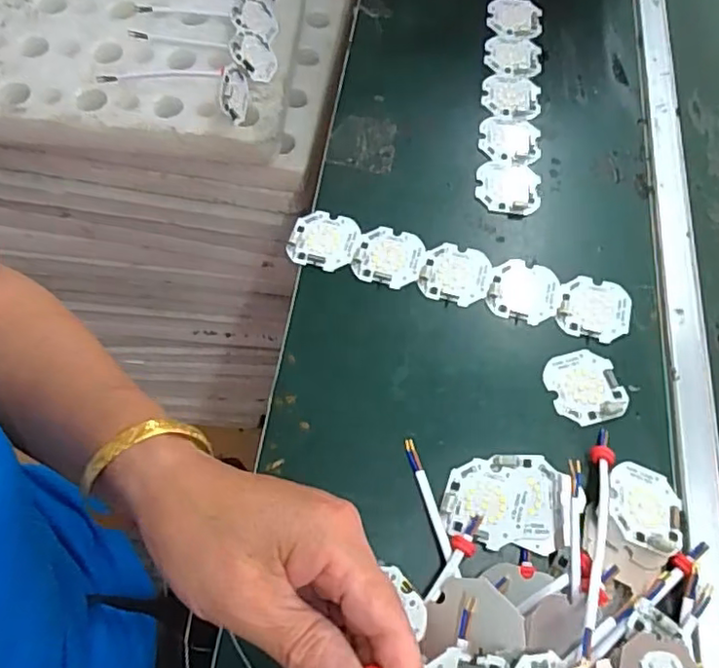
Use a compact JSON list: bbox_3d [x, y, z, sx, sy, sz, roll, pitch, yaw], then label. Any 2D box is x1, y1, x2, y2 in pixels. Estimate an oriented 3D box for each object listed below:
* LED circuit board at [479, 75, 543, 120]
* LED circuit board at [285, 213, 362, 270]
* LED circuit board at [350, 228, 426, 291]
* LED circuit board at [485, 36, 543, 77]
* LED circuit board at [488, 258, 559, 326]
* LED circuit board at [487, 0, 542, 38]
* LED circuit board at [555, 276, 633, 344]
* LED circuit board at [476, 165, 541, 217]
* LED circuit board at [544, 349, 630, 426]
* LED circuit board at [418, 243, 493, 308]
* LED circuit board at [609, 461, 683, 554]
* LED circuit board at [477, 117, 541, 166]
[{"bbox_3d":[0.124,-0.193,0.500,0.046,0.004,0.047,5,64,0],"label":"LED circuit board"},{"bbox_3d":[-0.025,-0.067,0.436,0.047,0.006,0.045,14,67,5],"label":"LED circuit board"},{"bbox_3d":[0.021,-0.054,0.429,0.046,0.004,0.044,18,64,7],"label":"LED circuit board"},{"bbox_3d":[0.132,-0.238,0.524,0.049,0.004,0.048,2,64,-1],"label":"LED circuit board"},{"bbox_3d":[0.113,-0.030,0.420,0.047,0.004,0.045,16,64,6],"label":"LED circuit board"},{"bbox_3d":[0.137,-0.279,0.542,0.047,0.010,0.043,6,64,1],"label":"LED circuit board"},{"bbox_3d":[0.160,-0.017,0.415,0.047,0.004,0.045,16,64,6],"label":"LED circuit board"},{"bbox_3d":[0.111,-0.109,0.459,0.046,0.004,0.046,6,64,1],"label":"LED circuit board"},{"bbox_3d":[0.144,0.034,0.391,0.045,0.004,0.049,-12,65,-8],"label":"LED circuit board"},{"bbox_3d":[0.067,-0.042,0.424,0.046,0.004,0.045,18,64,7],"label":"LED circuit board"},{"bbox_3d":[0.164,0.099,0.352,0.047,0.004,0.046,26,57,-2],"label":"LED circuit board"},{"bbox_3d":[0.118,-0.153,0.481,0.046,0.004,0.047,6,64,1],"label":"LED circuit board"}]

